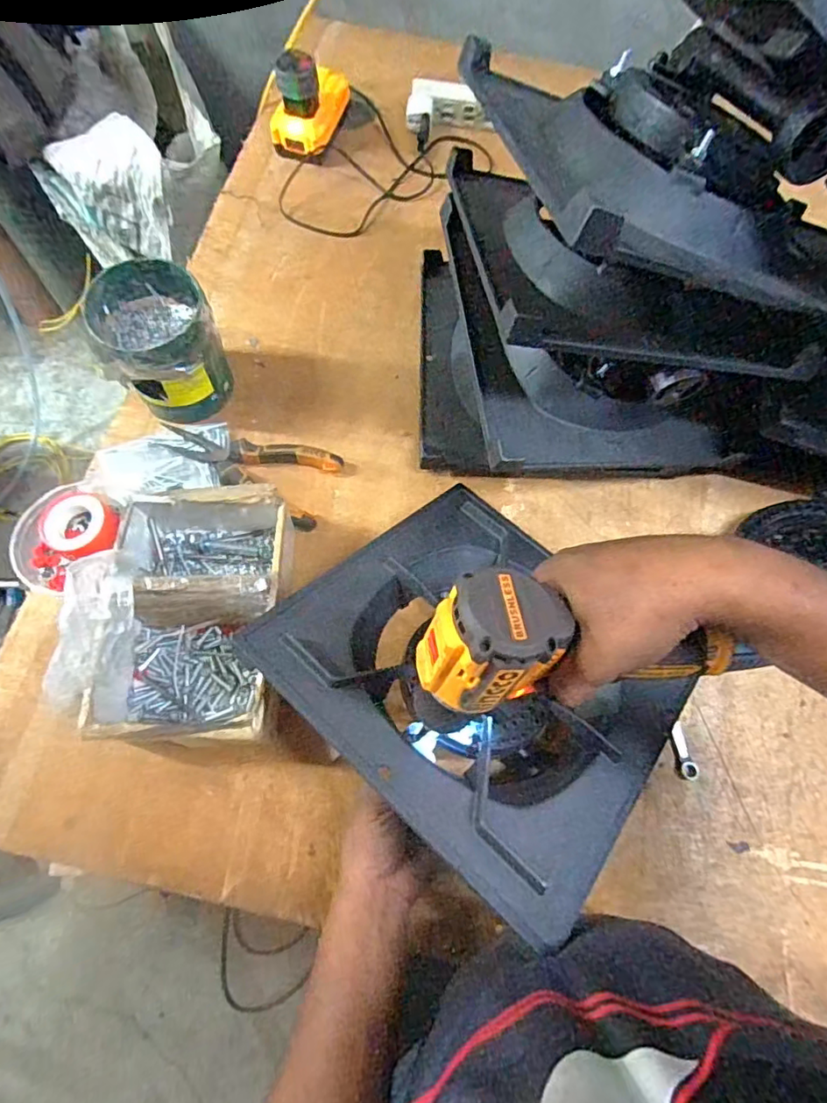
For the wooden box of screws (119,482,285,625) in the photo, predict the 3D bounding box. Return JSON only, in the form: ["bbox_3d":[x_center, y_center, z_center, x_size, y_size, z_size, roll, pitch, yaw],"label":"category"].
[{"bbox_3d":[-0.196,0.003,0.531,0.145,0.083,0.124,-1,70,-3],"label":"wooden box of screws"}]

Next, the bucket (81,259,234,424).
[{"bbox_3d":[-0.263,-0.216,0.598,0.113,0.116,0.108,-17,71,-8],"label":"bucket"}]

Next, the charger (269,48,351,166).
[{"bbox_3d":[-0.140,-0.619,0.766,0.081,0.108,0.120,22,70,6],"label":"charger"}]

